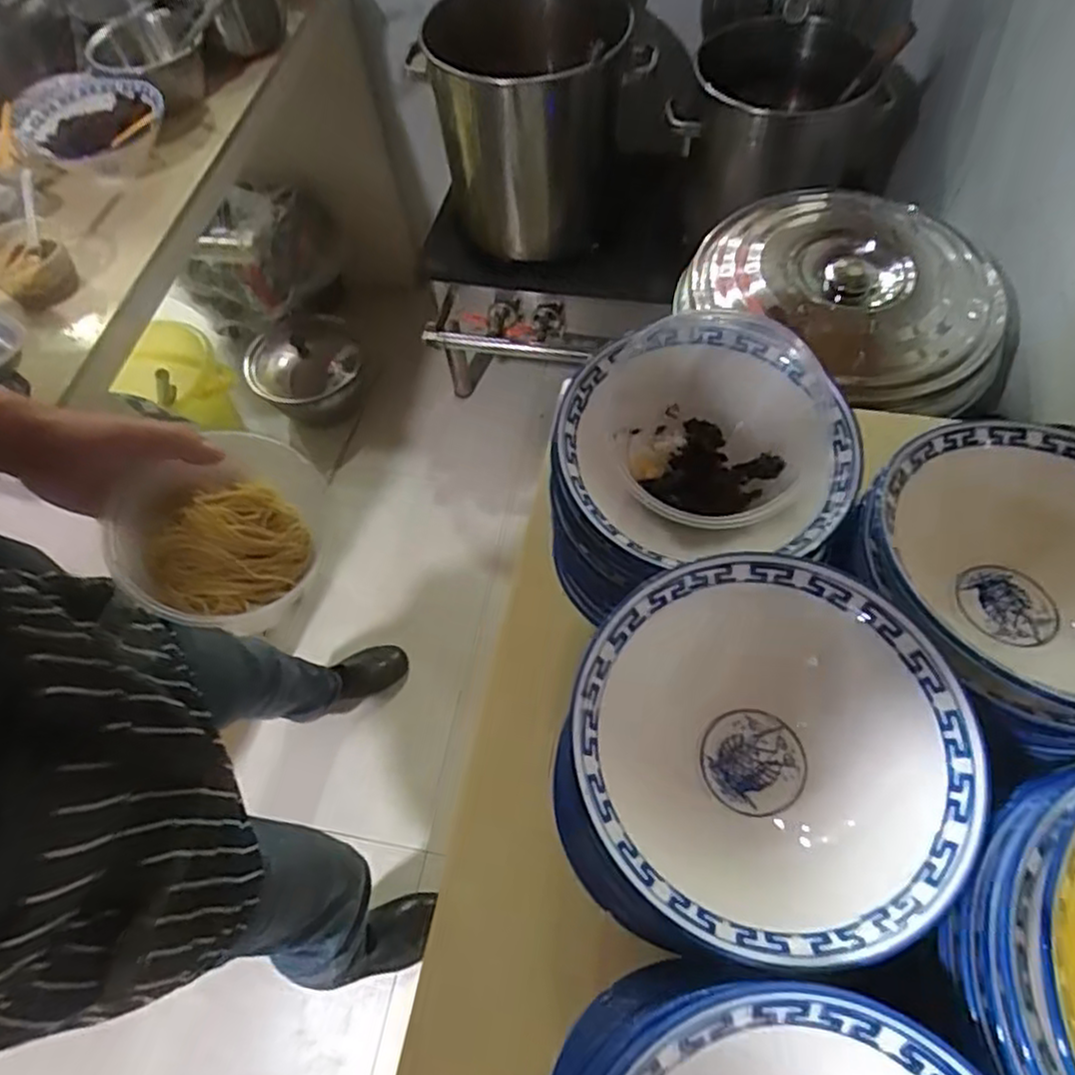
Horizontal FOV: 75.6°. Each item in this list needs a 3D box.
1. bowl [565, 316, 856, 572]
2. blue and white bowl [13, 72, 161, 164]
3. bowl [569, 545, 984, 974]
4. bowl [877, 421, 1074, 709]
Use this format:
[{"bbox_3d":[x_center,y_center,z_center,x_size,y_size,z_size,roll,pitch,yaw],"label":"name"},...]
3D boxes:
[{"bbox_3d":[0.116,-0.061,0.473,0.191,0.073,0.183,-2,60,3],"label":"bowl"},{"bbox_3d":[-0.656,-0.622,1.002,0.185,0.050,0.184,-2,60,3],"label":"blue and white bowl"},{"bbox_3d":[0.119,0.114,0.373,0.187,0.067,0.190,20,64,14],"label":"bowl"},{"bbox_3d":[0.298,0.014,0.415,0.185,0.078,0.184,-2,60,3],"label":"bowl"}]

